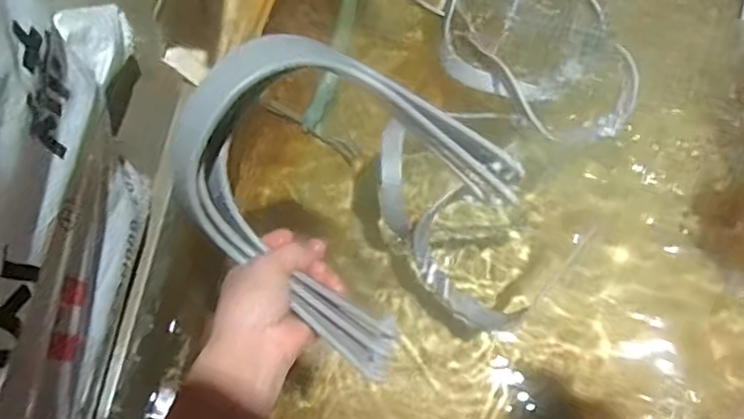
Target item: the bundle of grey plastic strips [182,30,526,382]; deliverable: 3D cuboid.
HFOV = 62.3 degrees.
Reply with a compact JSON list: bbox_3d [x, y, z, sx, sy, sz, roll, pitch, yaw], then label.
[{"bbox_3d":[-0.024,-0.016,0.414,0.190,0.109,0.164,36,74,13],"label":"bundle of grey plastic strips"}]

